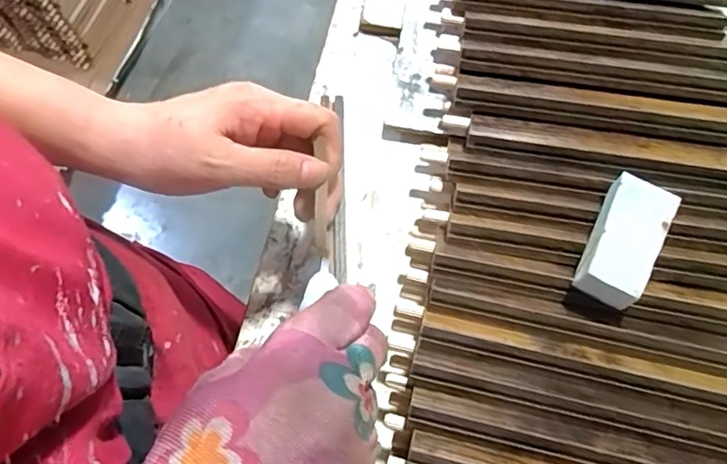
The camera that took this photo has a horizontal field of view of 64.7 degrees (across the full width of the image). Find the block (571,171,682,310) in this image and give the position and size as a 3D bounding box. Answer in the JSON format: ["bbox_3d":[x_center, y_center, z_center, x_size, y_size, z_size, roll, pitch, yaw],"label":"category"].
[{"bbox_3d":[0.143,0.006,0.320,0.035,0.031,0.068,28,71,13],"label":"block"}]

